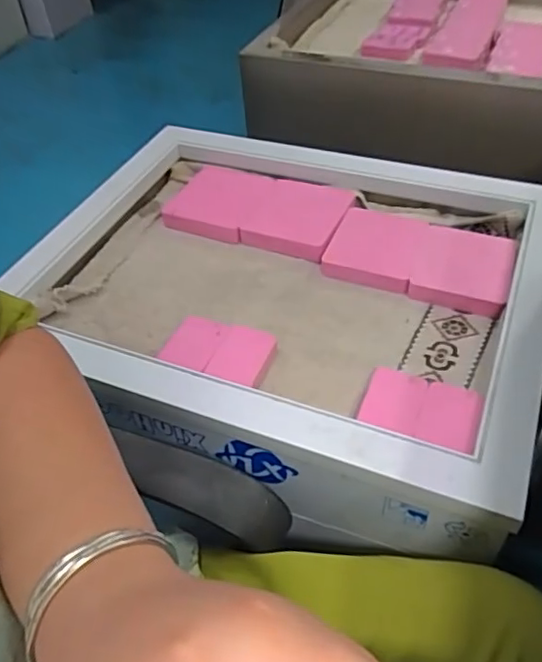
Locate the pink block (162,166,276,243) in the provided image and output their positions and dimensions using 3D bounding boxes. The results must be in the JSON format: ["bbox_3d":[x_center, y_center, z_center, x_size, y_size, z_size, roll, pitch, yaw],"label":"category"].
[{"bbox_3d":[-0.068,-0.159,0.709,0.112,0.022,0.117,11,48,16],"label":"pink block"}]

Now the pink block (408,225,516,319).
[{"bbox_3d":[0.199,-0.068,0.602,0.089,0.024,0.113,14,49,18],"label":"pink block"}]

